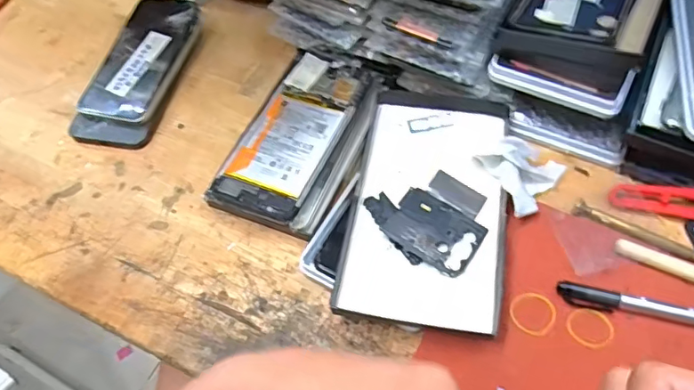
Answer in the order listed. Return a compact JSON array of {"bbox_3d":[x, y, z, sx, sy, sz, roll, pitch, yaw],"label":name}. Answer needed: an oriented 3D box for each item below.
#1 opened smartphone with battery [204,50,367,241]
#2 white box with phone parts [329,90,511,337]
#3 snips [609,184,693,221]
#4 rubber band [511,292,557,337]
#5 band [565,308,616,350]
[{"bbox_3d":[-0.044,-0.048,0.437,0.075,0.014,0.162,21,62,14],"label":"opened smartphone with battery"},{"bbox_3d":[0.064,0.003,0.401,0.112,0.020,0.193,8,61,9],"label":"white box with phone parts"},{"bbox_3d":[0.250,0.005,0.384,0.103,0.013,0.020,8,61,9],"label":"snips"},{"bbox_3d":[0.125,0.079,0.356,0.029,0.004,0.029,-2,59,3],"label":"rubber band"},{"bbox_3d":[0.160,0.087,0.348,0.029,0.004,0.025,14,62,13],"label":"band"}]

